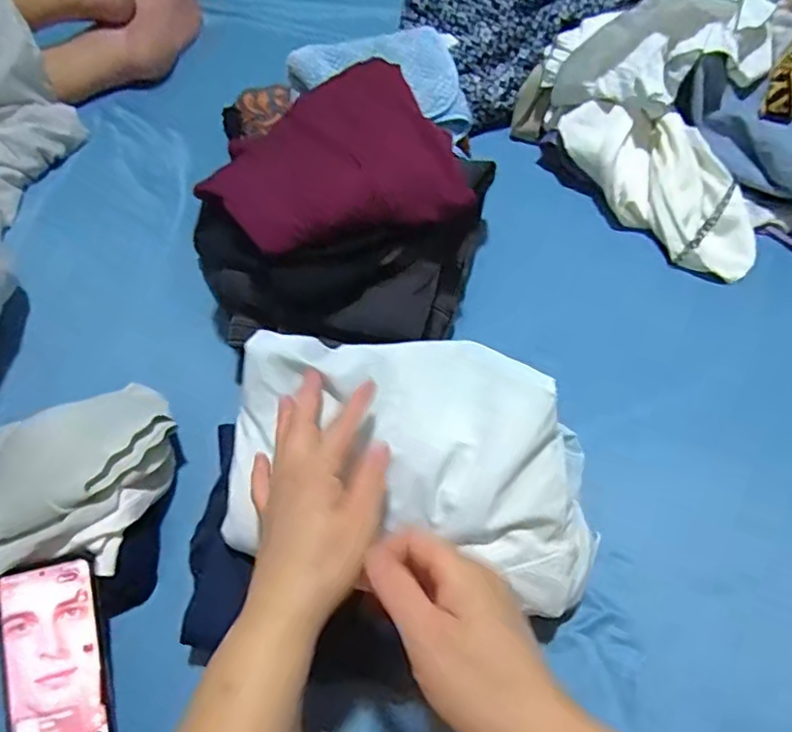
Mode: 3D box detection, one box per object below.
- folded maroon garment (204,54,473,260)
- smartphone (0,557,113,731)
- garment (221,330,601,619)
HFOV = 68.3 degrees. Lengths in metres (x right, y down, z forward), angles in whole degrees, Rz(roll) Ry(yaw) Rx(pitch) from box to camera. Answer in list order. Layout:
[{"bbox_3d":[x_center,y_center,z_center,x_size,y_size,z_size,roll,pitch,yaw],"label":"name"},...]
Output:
[{"bbox_3d":[-0.052,-0.174,0.515,0.215,0.074,0.135,-26,62,-12],"label":"folded maroon garment"},{"bbox_3d":[-0.267,0.241,0.457,0.074,0.009,0.167,-11,79,-4],"label":"smartphone"},{"bbox_3d":[0.015,0.074,0.440,0.276,0.058,0.182,11,94,7],"label":"garment"}]

